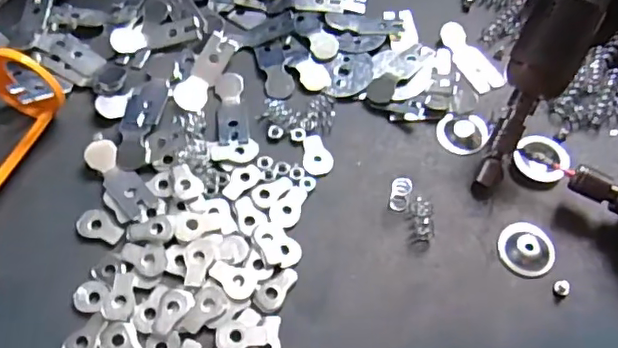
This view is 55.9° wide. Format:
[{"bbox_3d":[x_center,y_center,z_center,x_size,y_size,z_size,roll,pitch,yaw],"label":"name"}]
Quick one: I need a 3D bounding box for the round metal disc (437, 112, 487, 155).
[{"bbox_3d":[0.109,-0.029,0.411,0.035,0.004,0.032,2,59,-3],"label":"round metal disc"}]

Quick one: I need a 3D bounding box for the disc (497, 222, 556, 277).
[{"bbox_3d":[0.134,0.046,0.358,0.033,0.006,0.036,2,59,-3],"label":"disc"}]

